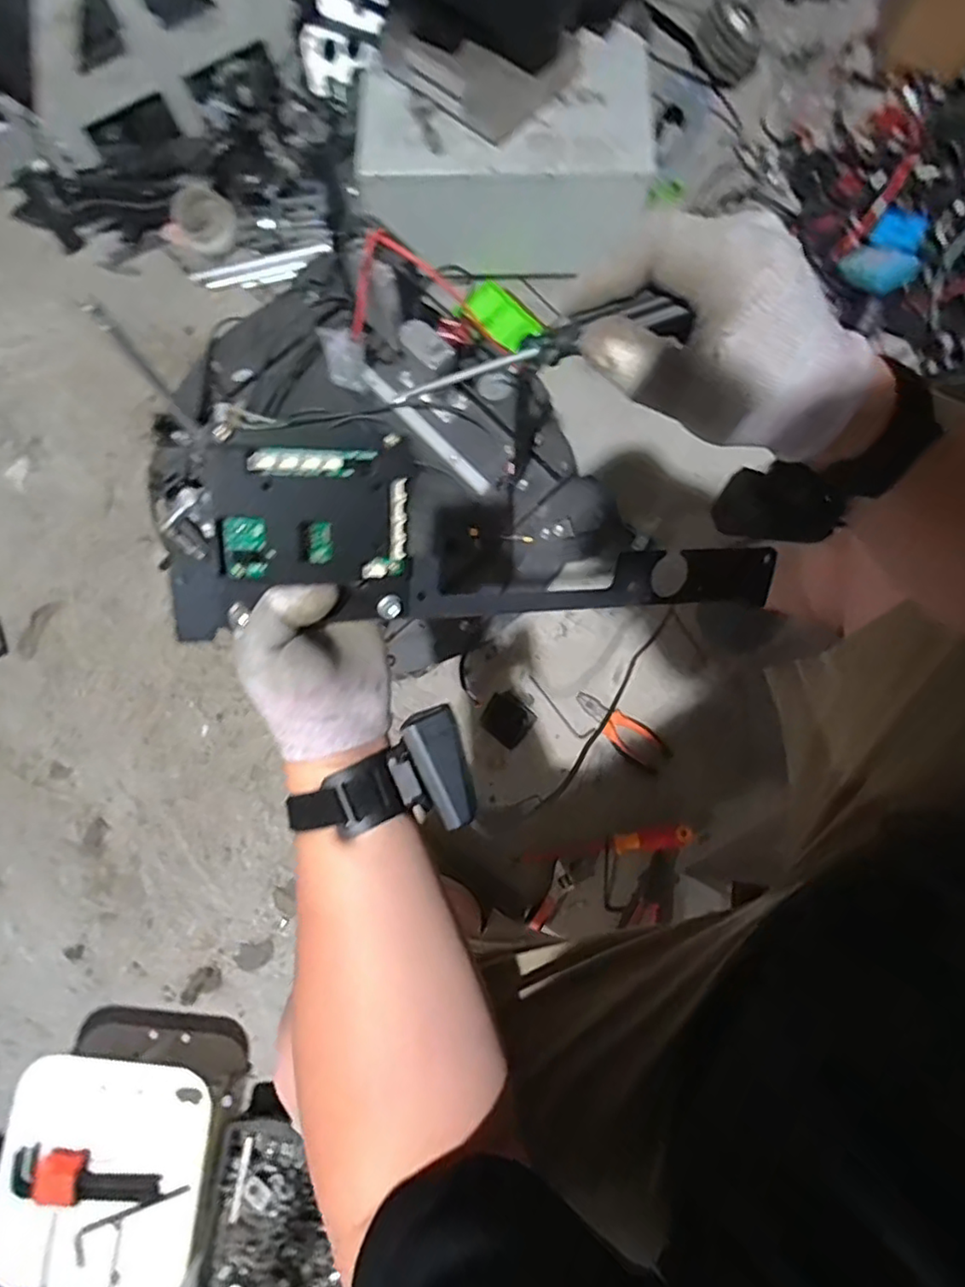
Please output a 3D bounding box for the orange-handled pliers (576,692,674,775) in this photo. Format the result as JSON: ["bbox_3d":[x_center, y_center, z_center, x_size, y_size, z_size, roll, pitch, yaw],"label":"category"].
[{"bbox_3d":[0.207,0.125,0.924,0.155,0.015,0.059,42,81,11],"label":"orange-handled pliers"}]

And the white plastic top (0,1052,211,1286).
[{"bbox_3d":[-0.448,0.626,0.733,0.230,0.033,0.239,4,76,3],"label":"white plastic top"}]

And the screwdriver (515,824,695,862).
[{"bbox_3d":[0.177,0.291,0.891,0.247,0.036,0.029,-9,76,0],"label":"screwdriver"}]

